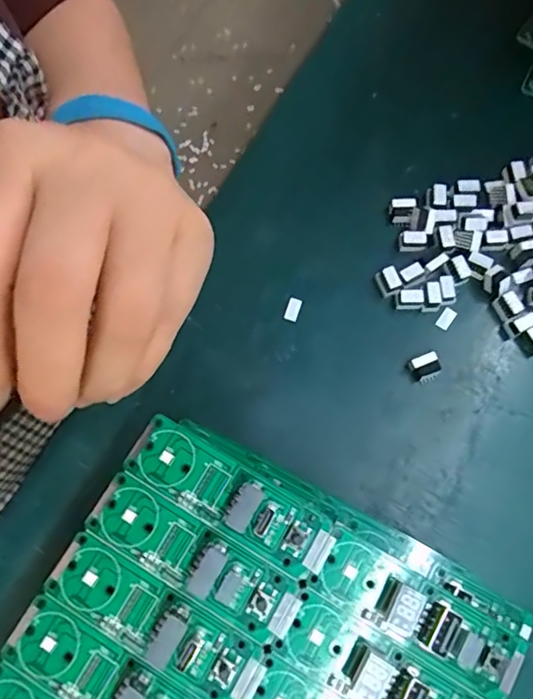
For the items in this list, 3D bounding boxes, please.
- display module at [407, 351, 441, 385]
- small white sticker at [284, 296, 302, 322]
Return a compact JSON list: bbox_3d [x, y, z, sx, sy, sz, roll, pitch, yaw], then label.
[{"bbox_3d":[0.078,0.009,0.269,0.013,0.010,0.013,-22,76,-4],"label":"display module"},{"bbox_3d":[0.013,-0.021,0.280,0.007,0.004,0.012,20,75,7],"label":"small white sticker"}]

